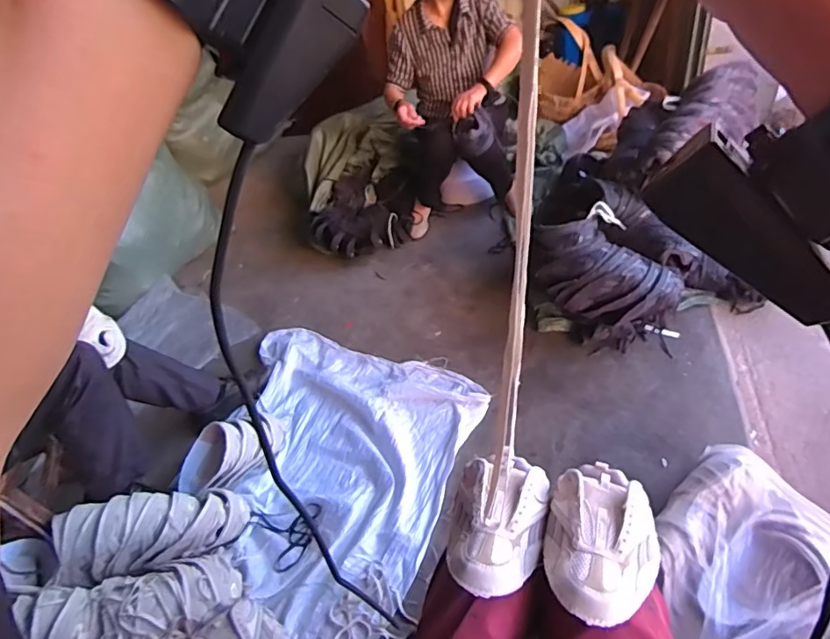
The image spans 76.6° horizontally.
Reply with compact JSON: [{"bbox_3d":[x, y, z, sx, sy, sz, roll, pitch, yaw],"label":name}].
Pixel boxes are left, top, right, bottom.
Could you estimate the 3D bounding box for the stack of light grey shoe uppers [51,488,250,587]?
[{"bbox_3d":[-0.550,0.447,1.123,0.359,0.105,0.137,-3,37,-24],"label":"stack of light grey shoe uppers"}]

